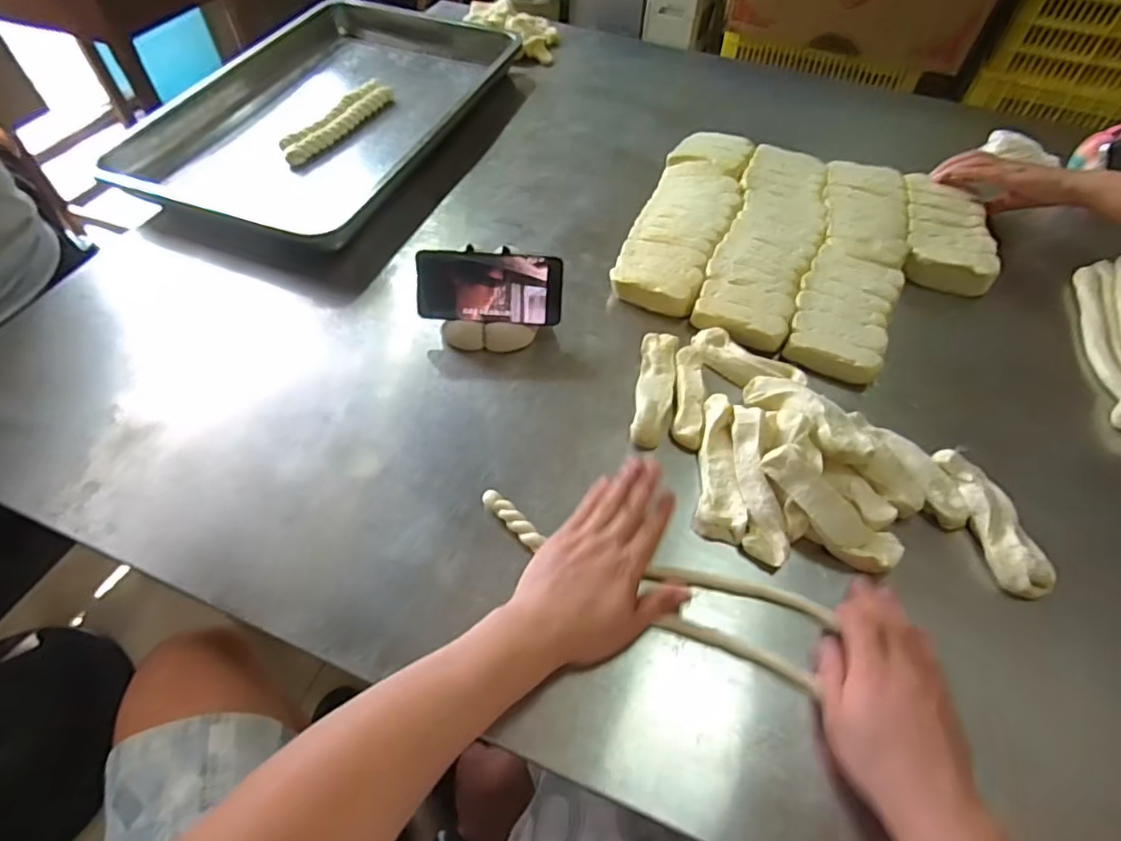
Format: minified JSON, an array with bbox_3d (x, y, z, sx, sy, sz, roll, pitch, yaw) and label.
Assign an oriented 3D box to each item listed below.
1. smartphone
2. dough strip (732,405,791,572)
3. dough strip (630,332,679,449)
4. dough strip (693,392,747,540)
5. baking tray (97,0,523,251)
[{"bbox_3d":[-0.079,-0.148,0.667,0.160,0.075,0.007,3,21,-1],"label":"smartphone"},{"bbox_3d":[0.181,0.057,0.550,0.034,0.024,0.149,-2,67,-3],"label":"dough strip"},{"bbox_3d":[0.100,-0.035,0.633,0.038,0.027,0.132,9,55,5],"label":"dough strip"},{"bbox_3d":[0.156,0.040,0.566,0.043,0.026,0.140,10,55,6],"label":"dough strip"},{"bbox_3d":[-0.362,-0.508,0.968,0.453,0.079,0.648,17,58,11],"label":"baking tray"}]

